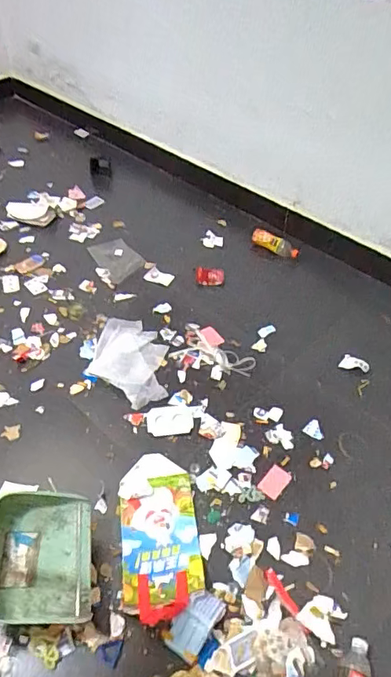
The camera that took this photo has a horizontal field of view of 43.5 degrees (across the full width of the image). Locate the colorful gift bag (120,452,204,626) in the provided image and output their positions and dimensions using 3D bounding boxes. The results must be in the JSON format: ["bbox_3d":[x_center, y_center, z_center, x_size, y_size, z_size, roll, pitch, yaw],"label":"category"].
[{"bbox_3d":[-0.091,0.462,1.192,0.188,0.047,0.417,-6,47,-6],"label":"colorful gift bag"}]

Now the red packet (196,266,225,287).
[{"bbox_3d":[0.055,-0.235,1.860,0.112,0.061,0.051,13,48,12],"label":"red packet"}]

